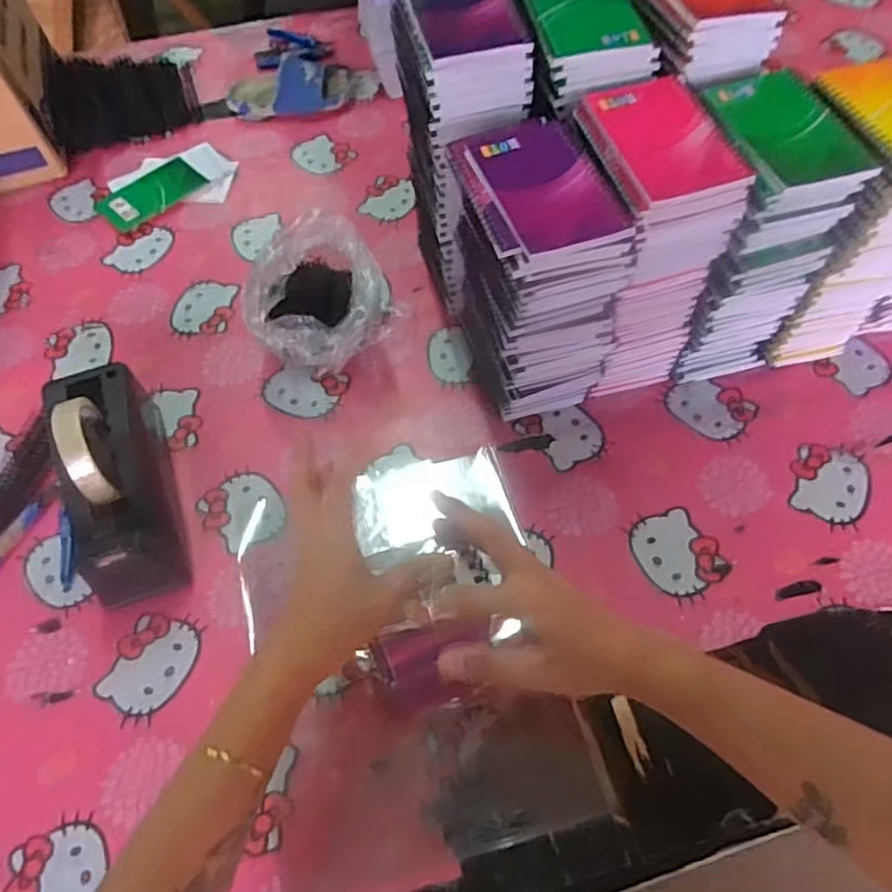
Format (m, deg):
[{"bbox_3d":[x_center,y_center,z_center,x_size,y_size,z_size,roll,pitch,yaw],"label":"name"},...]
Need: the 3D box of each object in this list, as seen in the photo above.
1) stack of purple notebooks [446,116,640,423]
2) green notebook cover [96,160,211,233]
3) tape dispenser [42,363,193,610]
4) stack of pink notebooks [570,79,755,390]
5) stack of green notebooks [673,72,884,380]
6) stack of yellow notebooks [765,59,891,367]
[{"bbox_3d":[0.076,-0.131,0.595,0.101,0.253,0.138,-17,61,-8],"label":"stack of purple notebooks"},{"bbox_3d":[-0.379,-0.326,0.863,0.126,0.005,0.074,-37,64,-18],"label":"green notebook cover"},{"bbox_3d":[-0.295,0.028,0.595,0.083,0.120,0.212,-18,60,-9],"label":"tape dispenser"},{"bbox_3d":[0.172,-0.172,0.614,0.101,0.260,0.157,-11,59,-4],"label":"stack of pink notebooks"},{"bbox_3d":[0.271,-0.184,0.622,0.104,0.252,0.130,-10,59,-4],"label":"stack of green notebooks"},{"bbox_3d":[0.359,-0.194,0.620,0.103,0.258,0.128,-19,60,-9],"label":"stack of yellow notebooks"}]

